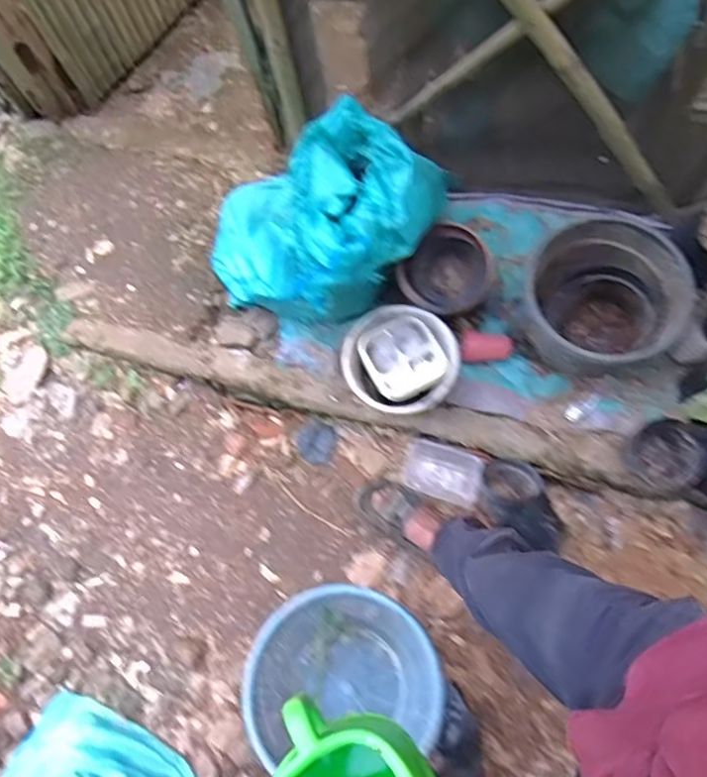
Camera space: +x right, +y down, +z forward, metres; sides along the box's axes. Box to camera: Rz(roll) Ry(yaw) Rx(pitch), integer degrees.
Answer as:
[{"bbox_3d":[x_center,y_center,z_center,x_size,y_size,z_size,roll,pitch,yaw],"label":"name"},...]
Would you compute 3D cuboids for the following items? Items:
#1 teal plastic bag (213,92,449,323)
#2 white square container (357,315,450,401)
[{"bbox_3d":[-0.078,-0.381,1.413,0.462,0.408,0.412,33,77,16],"label":"teal plastic bag"},{"bbox_3d":[0.110,-0.072,1.380,0.170,0.041,0.172,-32,70,-6],"label":"white square container"}]

